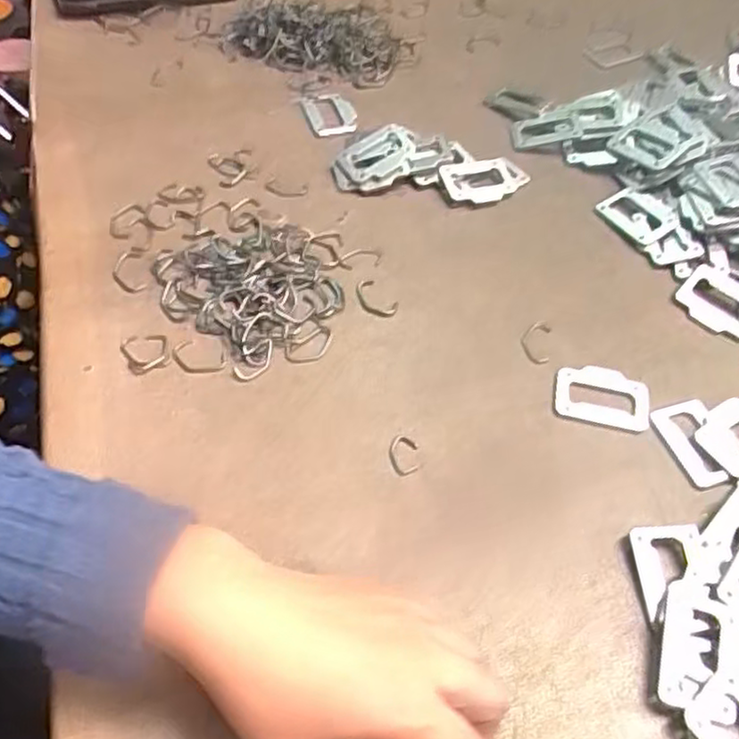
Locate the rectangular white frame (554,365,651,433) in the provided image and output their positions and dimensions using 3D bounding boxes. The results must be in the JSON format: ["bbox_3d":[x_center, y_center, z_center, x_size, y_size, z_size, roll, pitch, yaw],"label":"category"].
[{"bbox_3d":[0.135,0.015,0.407,0.054,0.004,0.040,11,53,4],"label":"rectangular white frame"}]

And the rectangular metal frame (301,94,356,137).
[{"bbox_3d":[-0.031,-0.201,0.554,0.038,0.004,0.054,-11,54,-12],"label":"rectangular metal frame"}]

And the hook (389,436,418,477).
[{"bbox_3d":[0.018,0.046,0.379,0.016,0.004,0.023,3,53,-2],"label":"hook"}]

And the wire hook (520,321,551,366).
[{"bbox_3d":[0.101,-0.016,0.429,0.017,0.004,0.031,11,53,4],"label":"wire hook"}]

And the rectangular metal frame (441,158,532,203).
[{"bbox_3d":[0.086,-0.139,0.516,0.064,0.011,0.038,-19,56,-18],"label":"rectangular metal frame"}]

